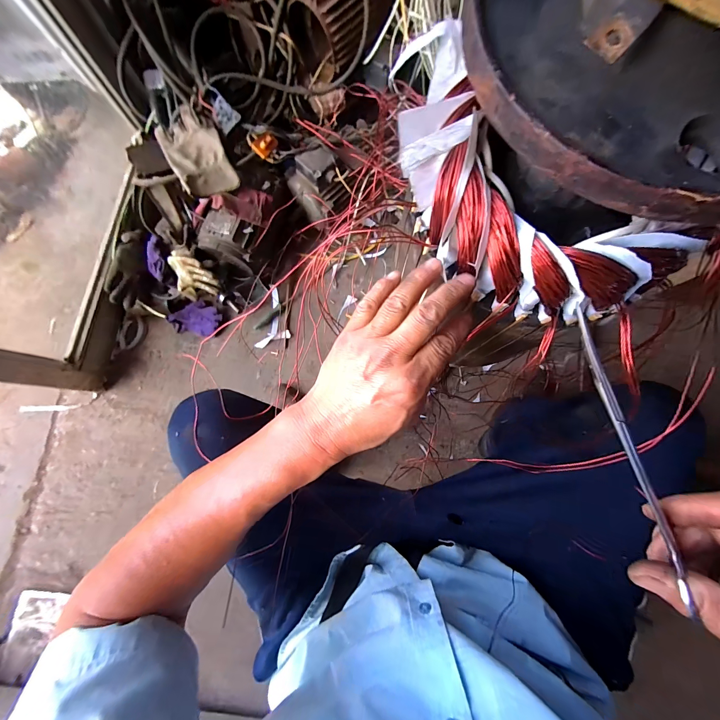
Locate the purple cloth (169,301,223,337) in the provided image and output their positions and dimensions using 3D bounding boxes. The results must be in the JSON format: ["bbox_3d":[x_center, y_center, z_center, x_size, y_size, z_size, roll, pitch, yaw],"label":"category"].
[{"bbox_3d":[-0.456,-0.117,0.859,0.121,0.033,0.091,8,79,1],"label":"purple cloth"}]

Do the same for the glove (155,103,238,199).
[{"bbox_3d":[-0.386,-0.486,0.719,0.127,0.039,0.227,-28,80,-6],"label":"glove"}]

